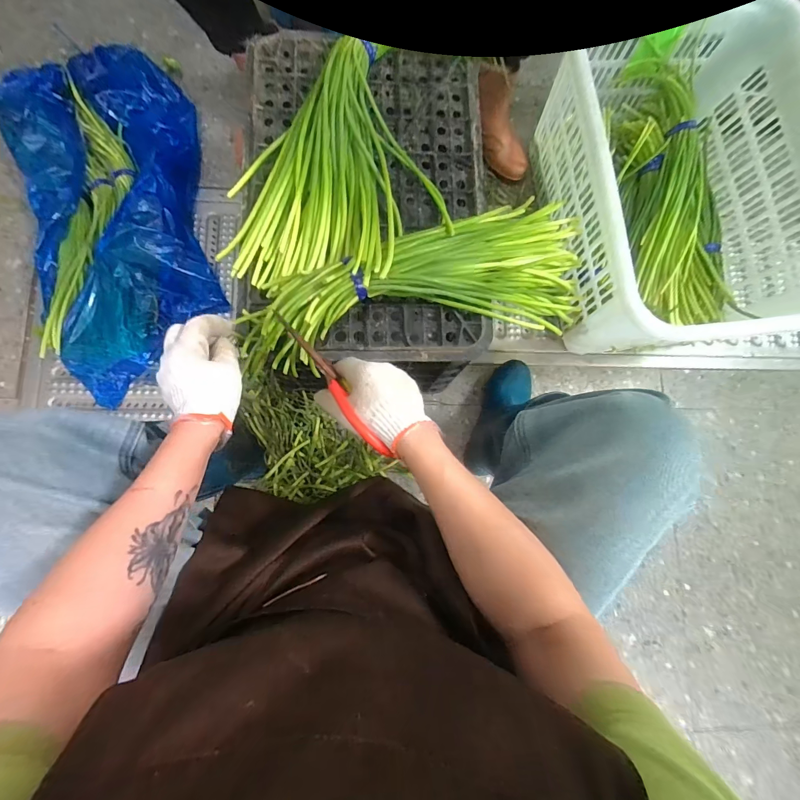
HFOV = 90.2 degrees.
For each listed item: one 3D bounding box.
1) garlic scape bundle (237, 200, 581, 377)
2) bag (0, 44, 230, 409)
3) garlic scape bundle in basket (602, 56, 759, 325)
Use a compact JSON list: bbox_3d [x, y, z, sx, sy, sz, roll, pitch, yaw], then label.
[{"bbox_3d":[0.044,-0.148,0.522,0.493,0.098,0.164,-17,84,-17],"label":"garlic scape bundle"},{"bbox_3d":[-0.503,-0.324,0.730,0.326,0.098,0.591,-18,84,-6],"label":"bag"},{"bbox_3d":[0.501,-0.381,0.759,0.161,0.114,0.490,-14,92,14],"label":"garlic scape bundle in basket"}]

